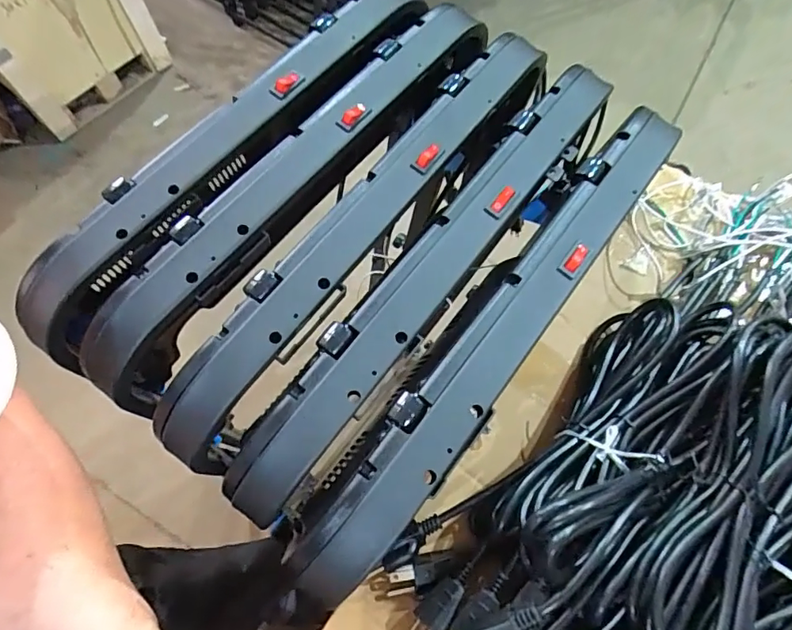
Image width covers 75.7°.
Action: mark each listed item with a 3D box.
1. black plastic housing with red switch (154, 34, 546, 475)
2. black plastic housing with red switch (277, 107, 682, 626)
[{"bbox_3d":[-0.018,-0.065,0.395,0.065,0.056,0.438,35,72,17],"label":"black plastic housing with red switch"},{"bbox_3d":[0.073,0.012,0.358,0.069,0.053,0.446,38,72,17],"label":"black plastic housing with red switch"}]

